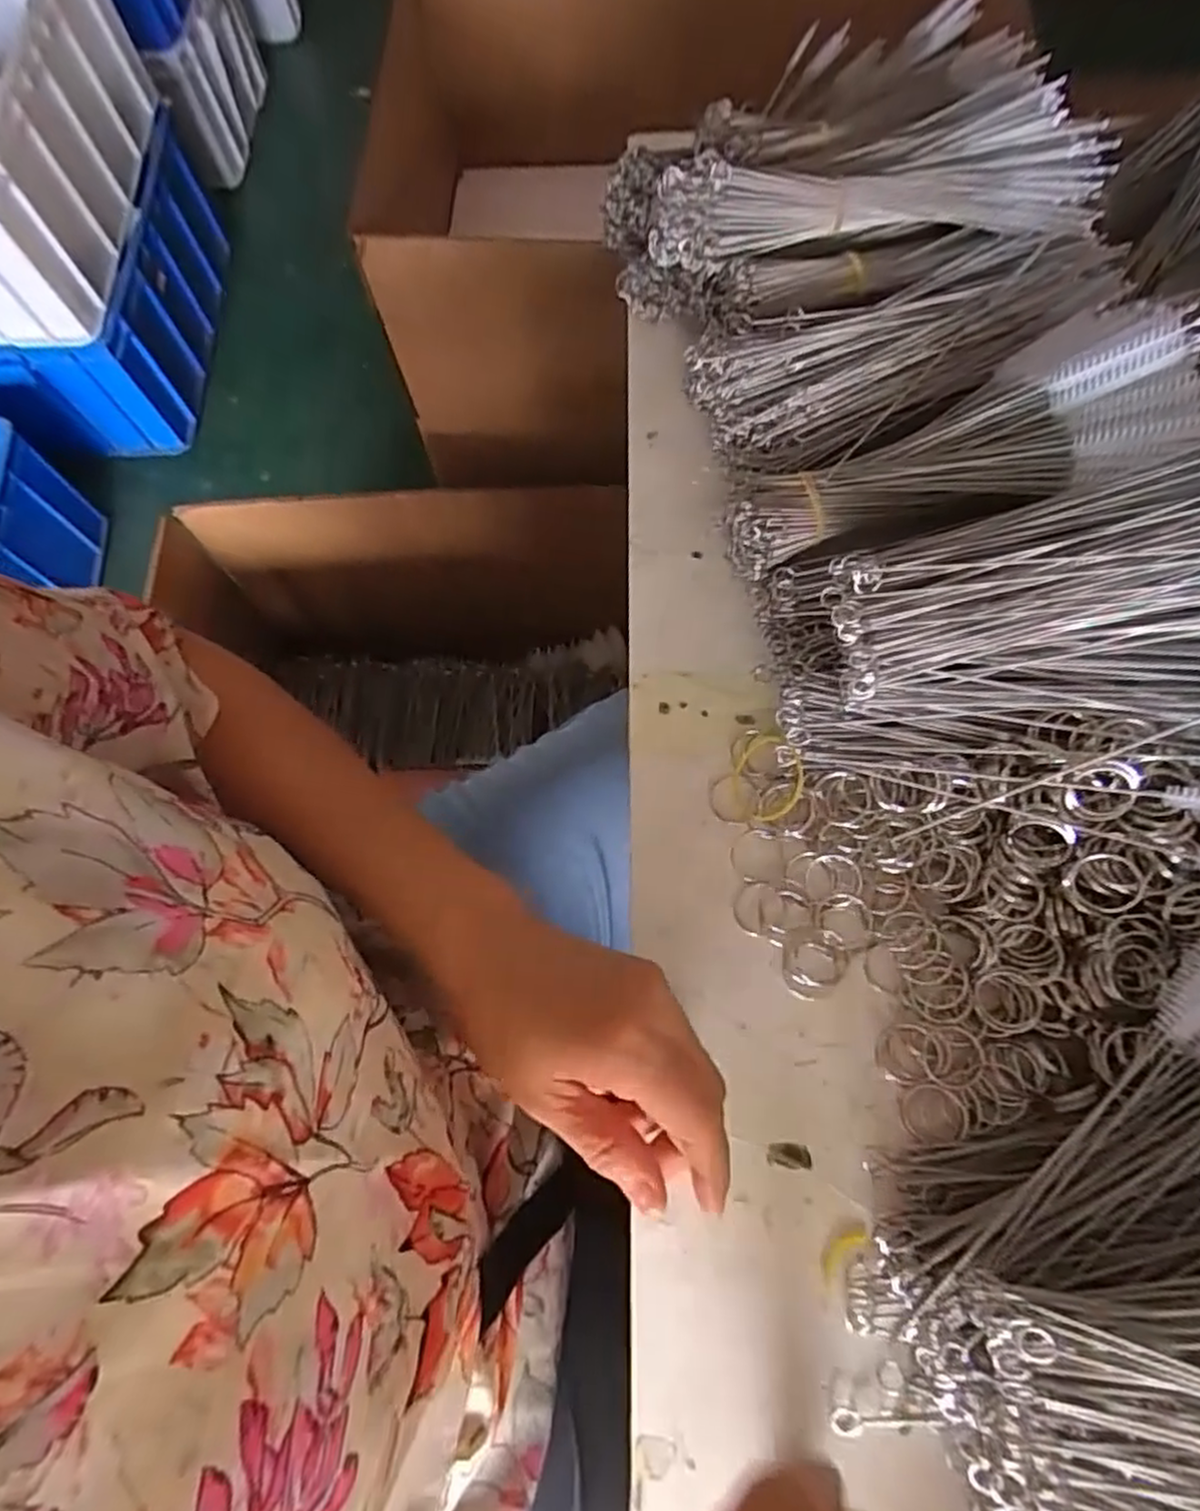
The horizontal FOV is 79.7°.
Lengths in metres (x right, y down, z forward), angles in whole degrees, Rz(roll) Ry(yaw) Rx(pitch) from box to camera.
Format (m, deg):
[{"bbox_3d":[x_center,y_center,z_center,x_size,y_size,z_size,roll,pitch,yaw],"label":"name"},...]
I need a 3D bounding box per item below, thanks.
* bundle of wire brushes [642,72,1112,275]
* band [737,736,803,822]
[{"bbox_3d":[0.143,-0.290,0.373,0.223,0.048,0.061,-7,71,0],"label":"bundle of wire brushes"},{"bbox_3d":[0.080,0.011,0.344,0.034,0.011,0.040,3,85,41],"label":"band"}]

